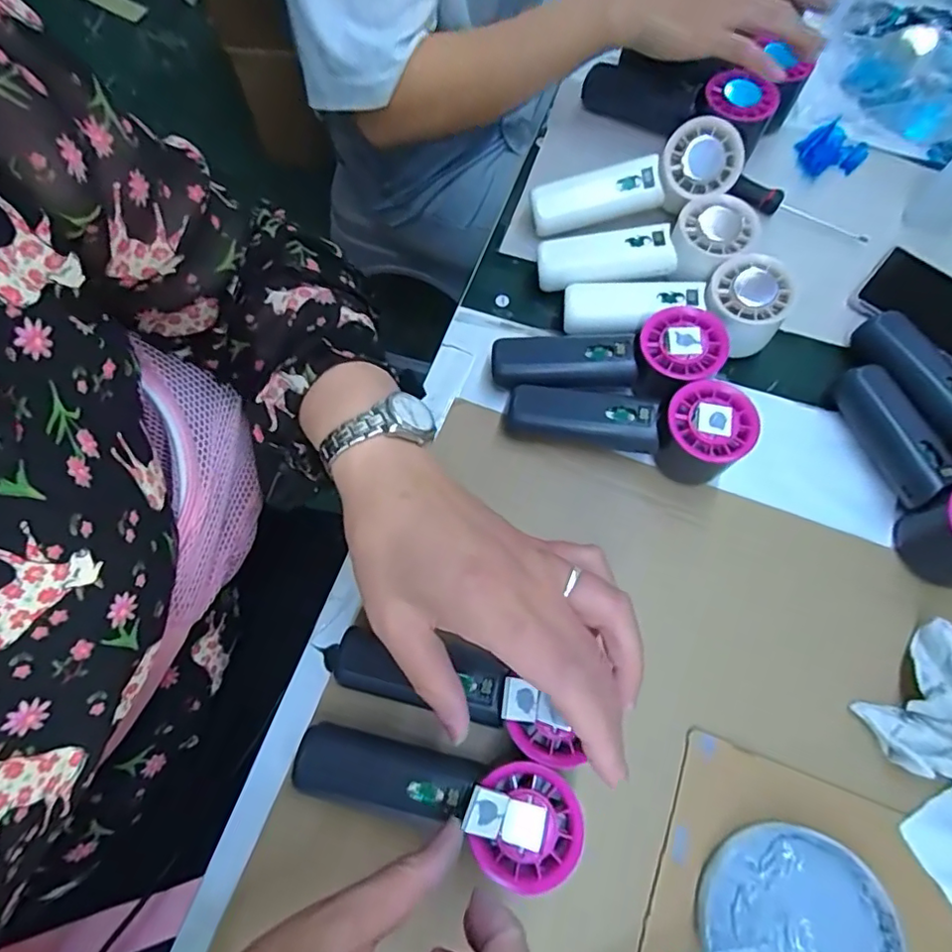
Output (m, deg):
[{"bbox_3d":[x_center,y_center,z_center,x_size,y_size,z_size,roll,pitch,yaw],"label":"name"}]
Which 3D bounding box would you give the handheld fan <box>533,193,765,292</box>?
[{"bbox_3d":[0.128,-0.161,0.428,0.154,0.052,0.061,-9,70,-3],"label":"handheld fan"}]

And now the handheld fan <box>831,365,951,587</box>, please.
[{"bbox_3d":[0.293,-0.006,0.371,0.049,0.051,0.150,-18,71,-6],"label":"handheld fan"}]

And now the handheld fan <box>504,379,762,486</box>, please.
[{"bbox_3d":[0.102,-0.040,0.386,0.154,0.051,0.051,14,71,6],"label":"handheld fan"}]

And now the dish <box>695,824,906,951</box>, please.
[{"bbox_3d":[0.170,0.244,0.300,0.101,0.019,0.097,0,70,0],"label":"dish"}]

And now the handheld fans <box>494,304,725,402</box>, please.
[{"bbox_3d":[0.090,-0.076,0.398,0.150,0.053,0.062,-5,70,-1],"label":"handheld fans"}]

